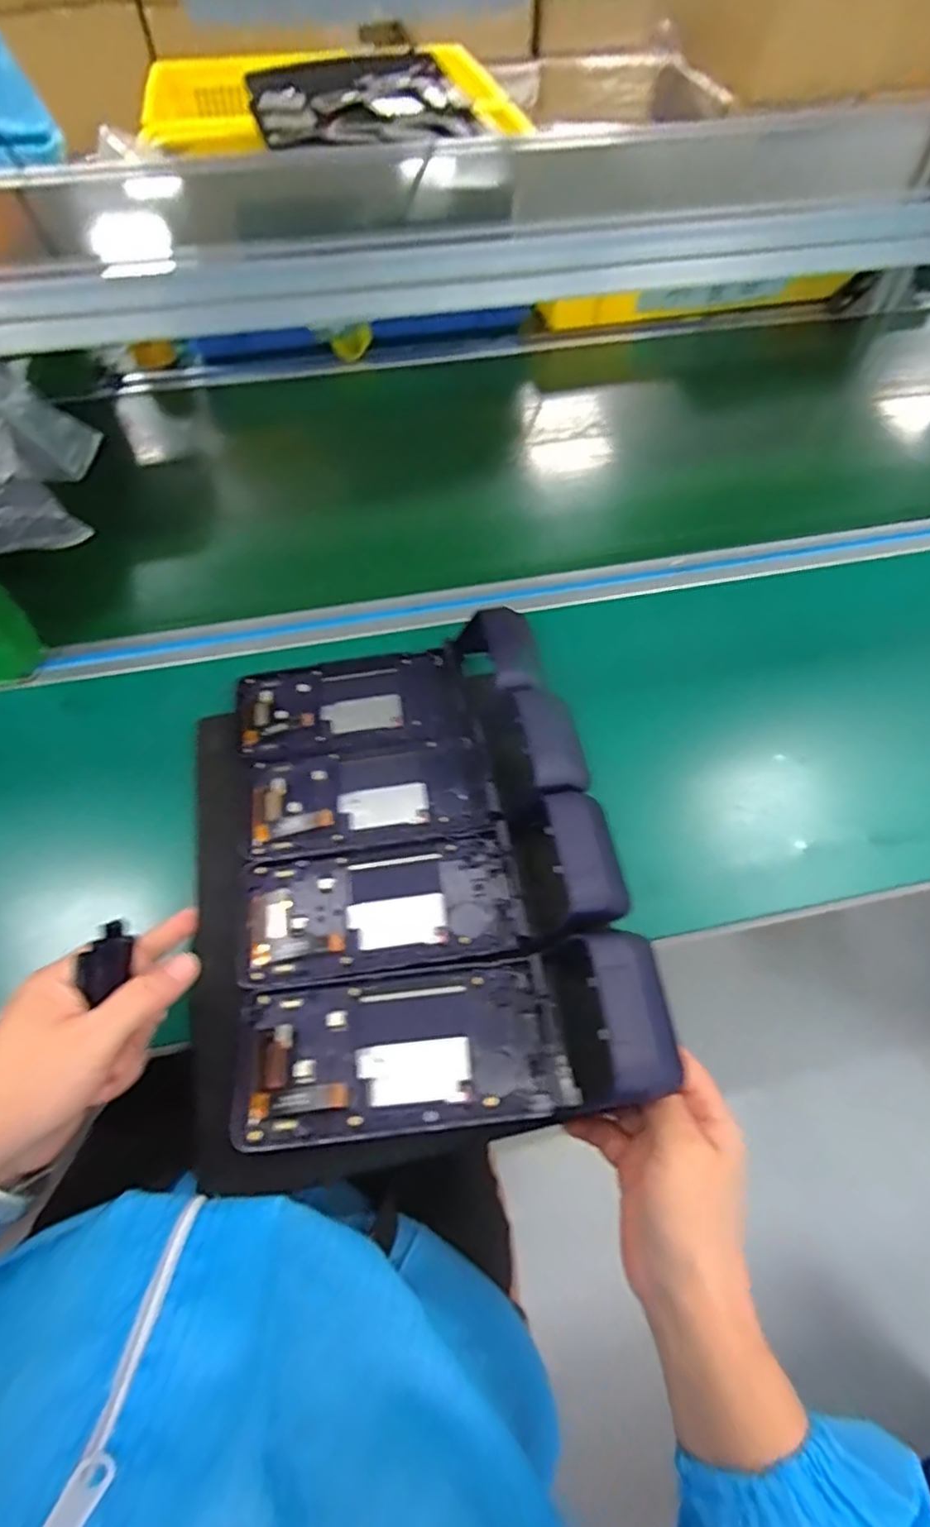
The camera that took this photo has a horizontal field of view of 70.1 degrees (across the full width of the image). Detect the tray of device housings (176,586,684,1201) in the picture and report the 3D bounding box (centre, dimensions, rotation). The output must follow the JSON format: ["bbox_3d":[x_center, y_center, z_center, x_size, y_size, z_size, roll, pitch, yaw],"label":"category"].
[{"bbox_3d":[-0.050,0.049,0.411,0.262,0.060,0.328,-8,53,-6],"label":"tray of device housings"}]

